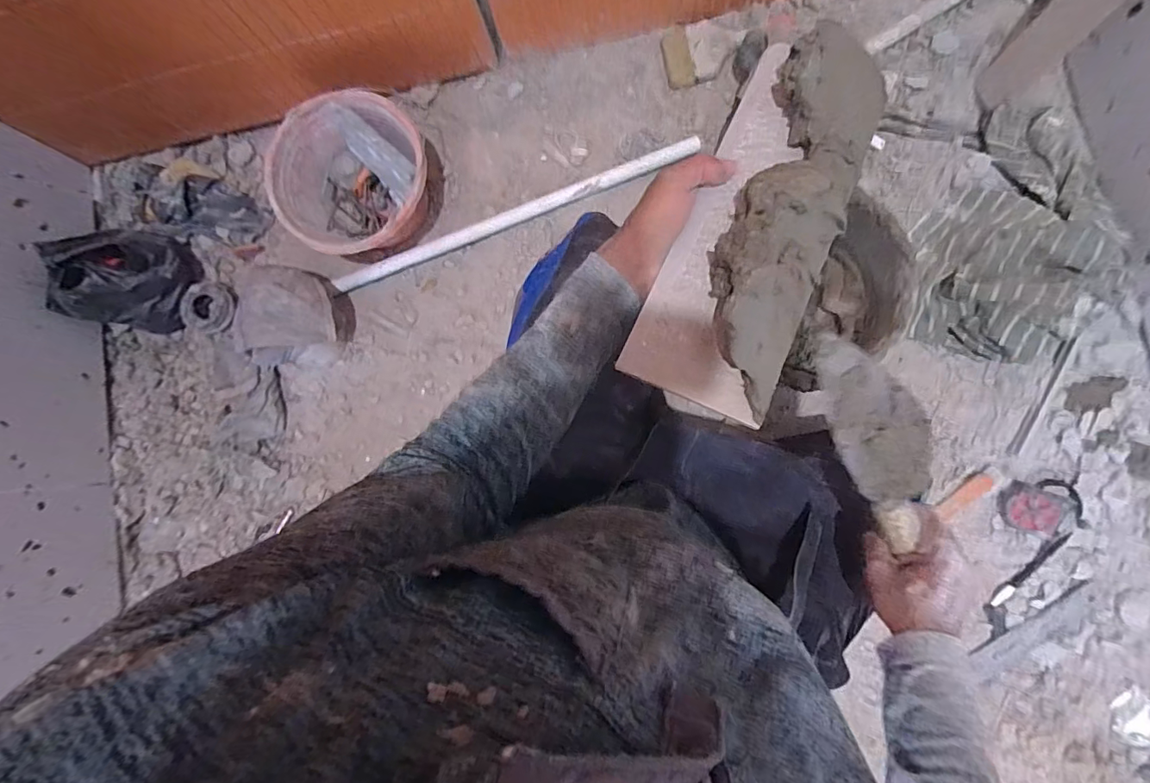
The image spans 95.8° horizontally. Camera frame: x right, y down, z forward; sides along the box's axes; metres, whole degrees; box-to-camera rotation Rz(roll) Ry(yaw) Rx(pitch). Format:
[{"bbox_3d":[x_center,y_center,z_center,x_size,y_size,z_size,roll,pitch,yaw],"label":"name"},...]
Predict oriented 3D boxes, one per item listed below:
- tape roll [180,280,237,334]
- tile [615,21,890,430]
[{"bbox_3d":[-0.643,-0.149,0.916,0.078,0.033,0.092,27,73,-20],"label":"tape roll"},{"bbox_3d":[0.140,-0.131,0.383,0.109,0.070,0.291,23,85,5],"label":"tile"}]

